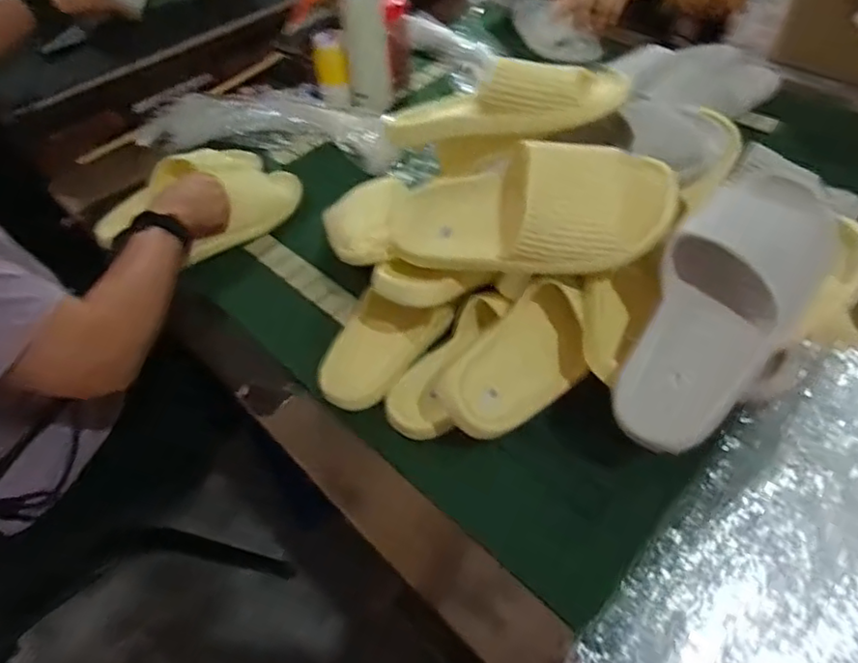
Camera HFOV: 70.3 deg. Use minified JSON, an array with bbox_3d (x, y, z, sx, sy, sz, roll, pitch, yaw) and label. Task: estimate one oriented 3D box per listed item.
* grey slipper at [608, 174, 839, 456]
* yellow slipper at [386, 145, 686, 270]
[{"bbox_3d":[0.246,-0.018,0.514,0.119,0.078,0.261,31,83,26],"label":"grey slipper"},{"bbox_3d":[0.083,-0.110,0.553,0.258,0.082,0.102,3,73,19],"label":"yellow slipper"}]

